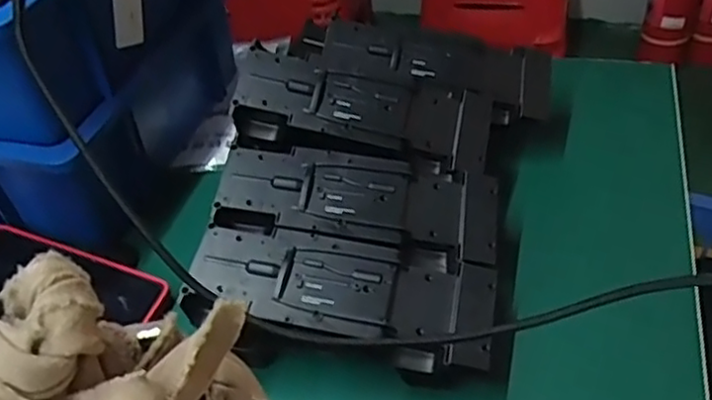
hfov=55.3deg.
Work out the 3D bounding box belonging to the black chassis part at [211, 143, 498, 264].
[{"bbox_3d":[0.003,-0.003,0.473,0.190,0.021,0.070,9,43,-1],"label":"black chassis part"}]

